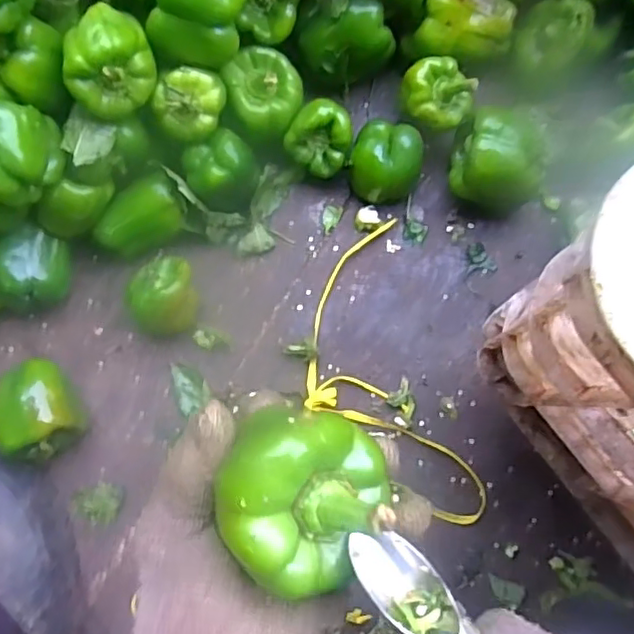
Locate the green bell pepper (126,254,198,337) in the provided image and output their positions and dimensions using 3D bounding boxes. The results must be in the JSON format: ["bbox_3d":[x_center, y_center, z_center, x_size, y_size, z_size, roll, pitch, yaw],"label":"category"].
[{"bbox_3d":[-0.146,-0.021,0.579,0.058,0.058,0.073,3,83,7],"label":"green bell pepper"}]

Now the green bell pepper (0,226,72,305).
[{"bbox_3d":[-0.273,-0.047,0.596,0.059,0.068,0.070,13,84,8],"label":"green bell pepper"}]

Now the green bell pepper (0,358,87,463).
[{"bbox_3d":[-0.256,0.087,0.572,0.064,0.070,0.089,-13,82,4],"label":"green bell pepper"}]

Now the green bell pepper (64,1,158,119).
[{"bbox_3d":[-0.165,-0.207,0.490,0.058,0.057,0.075,-1,83,6],"label":"green bell pepper"}]

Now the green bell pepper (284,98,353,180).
[{"bbox_3d":[0.006,-0.169,0.589,0.054,0.067,0.057,-1,83,6],"label":"green bell pepper"}]

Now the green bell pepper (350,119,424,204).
[{"bbox_3d":[0.067,-0.148,0.581,0.063,0.064,0.067,11,84,7],"label":"green bell pepper"}]

